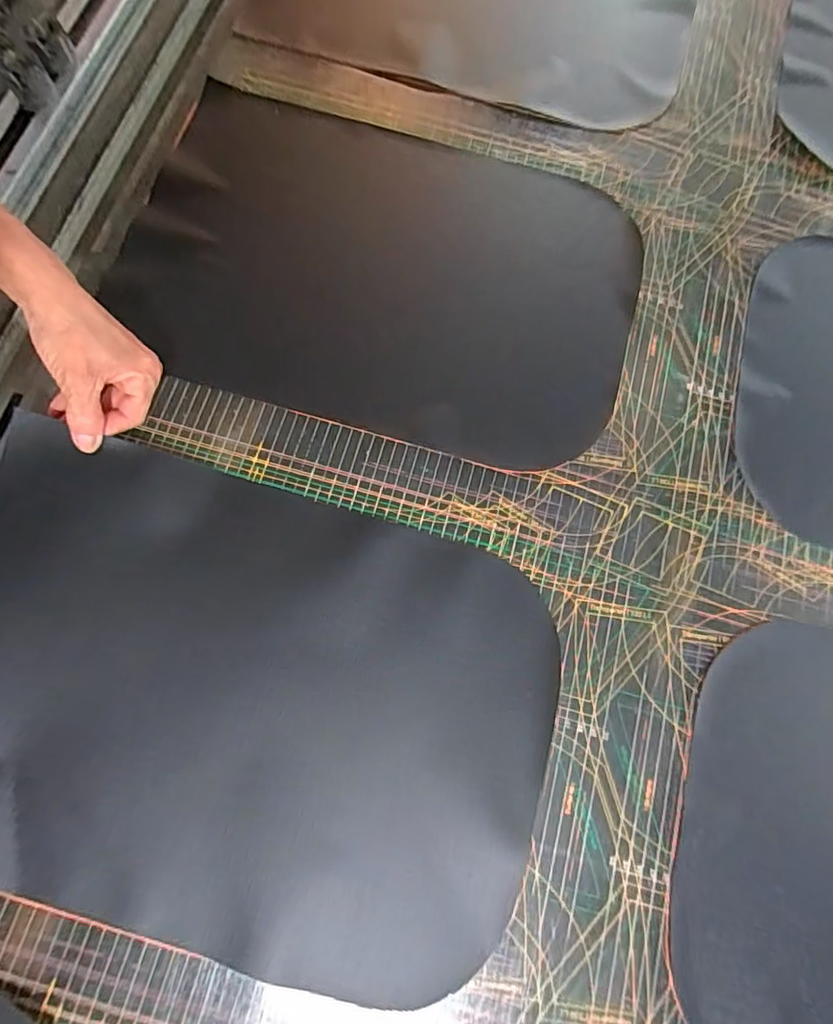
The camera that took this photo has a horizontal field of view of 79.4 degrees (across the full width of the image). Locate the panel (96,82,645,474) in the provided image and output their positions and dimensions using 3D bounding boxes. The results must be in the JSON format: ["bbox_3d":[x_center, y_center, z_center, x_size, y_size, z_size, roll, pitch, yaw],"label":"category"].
[{"bbox_3d":[-0.032,-0.233,0.498,0.476,0.030,0.329,18,77,2],"label":"panel"}]

